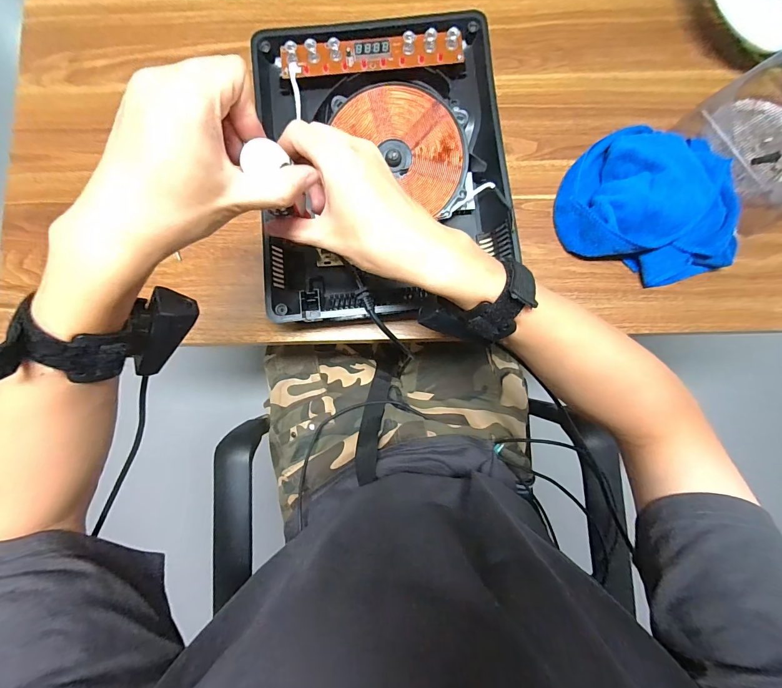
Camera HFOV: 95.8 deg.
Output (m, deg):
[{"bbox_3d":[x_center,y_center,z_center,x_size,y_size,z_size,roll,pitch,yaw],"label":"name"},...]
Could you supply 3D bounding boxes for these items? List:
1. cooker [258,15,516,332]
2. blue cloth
[{"bbox_3d":[-0.007,-0.200,0.409,0.274,0.068,0.337,-6,83,0],"label":"cooker"},{"bbox_3d":[0.306,-0.166,0.410,0.195,0.051,0.164,22,83,3],"label":"blue cloth"}]

